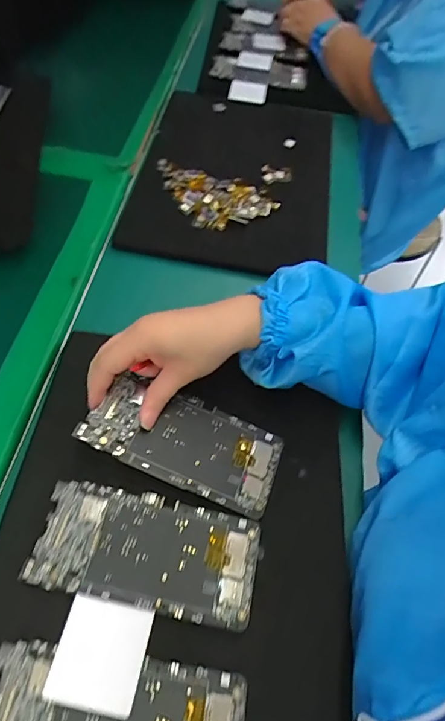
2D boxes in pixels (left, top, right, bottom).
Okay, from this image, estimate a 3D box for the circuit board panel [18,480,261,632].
[{"bbox_3d":[-0.052,0.134,0.319,0.152,0.004,0.073,12,57,3],"label":"circuit board panel"}]

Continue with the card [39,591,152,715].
[{"bbox_3d":[-0.077,0.185,0.286,0.054,0.004,0.057,12,57,3],"label":"card"}]

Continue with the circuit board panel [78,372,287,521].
[{"bbox_3d":[-0.030,0.063,0.361,0.154,0.006,0.075,21,57,-3],"label":"circuit board panel"}]

